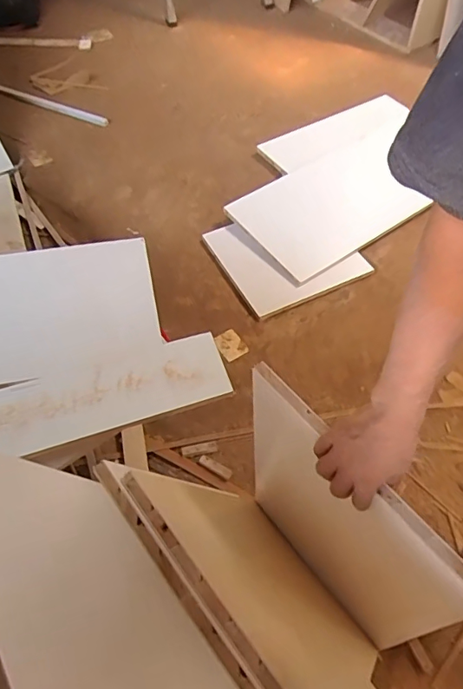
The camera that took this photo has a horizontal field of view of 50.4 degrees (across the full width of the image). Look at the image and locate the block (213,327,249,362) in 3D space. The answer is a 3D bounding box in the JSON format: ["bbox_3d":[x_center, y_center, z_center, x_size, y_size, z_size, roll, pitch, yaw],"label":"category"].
[{"bbox_3d":[-0.003,0.000,1.259,0.068,0.011,0.085,-28,61,-18],"label":"block"}]

